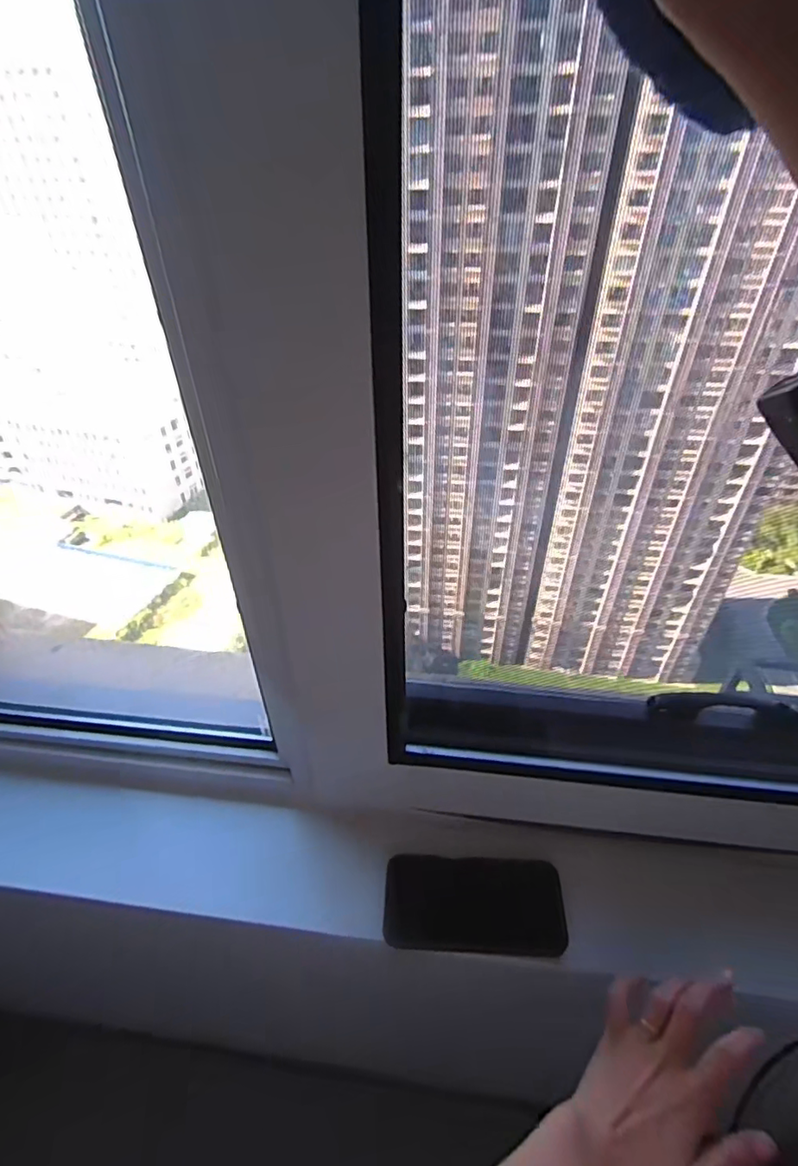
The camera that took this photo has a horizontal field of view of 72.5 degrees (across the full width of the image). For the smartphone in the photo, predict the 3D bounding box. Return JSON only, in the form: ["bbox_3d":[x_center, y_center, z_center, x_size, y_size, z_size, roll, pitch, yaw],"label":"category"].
[{"bbox_3d":[0.070,0.299,0.509,0.163,0.014,0.077,2,41,1],"label":"smartphone"}]

